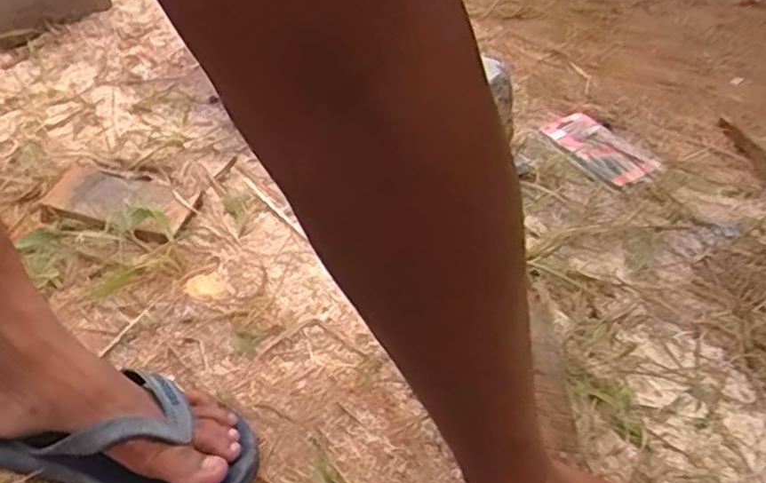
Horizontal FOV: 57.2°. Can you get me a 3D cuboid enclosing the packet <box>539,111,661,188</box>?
[{"bbox_3d":[0.246,-0.111,0.827,0.061,0.013,0.158,-34,47,-7],"label":"packet"}]

